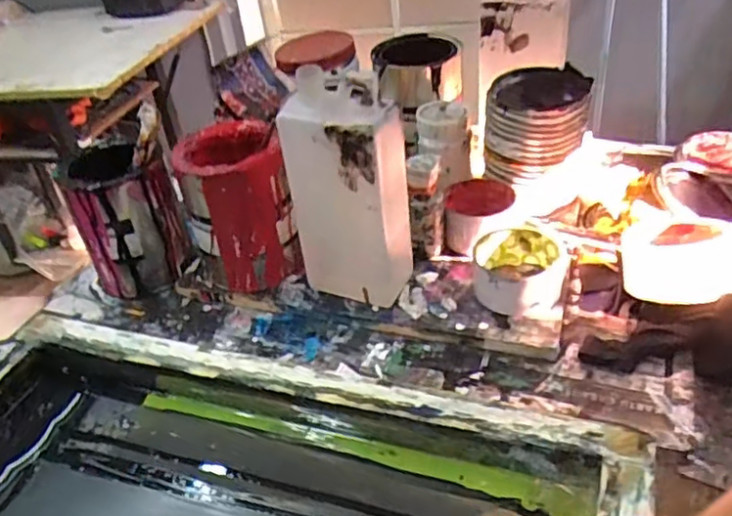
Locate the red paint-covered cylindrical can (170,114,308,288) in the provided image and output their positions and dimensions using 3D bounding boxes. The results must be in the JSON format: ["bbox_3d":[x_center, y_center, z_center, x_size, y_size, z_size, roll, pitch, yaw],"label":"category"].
[{"bbox_3d":[-0.128,-0.046,0.667,0.101,0.160,0.101,-5,37,4],"label":"red paint-covered cylindrical can"}]

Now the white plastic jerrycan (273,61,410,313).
[{"bbox_3d":[-0.008,-0.054,0.596,0.111,0.232,0.064,12,41,24],"label":"white plastic jerrycan"}]

